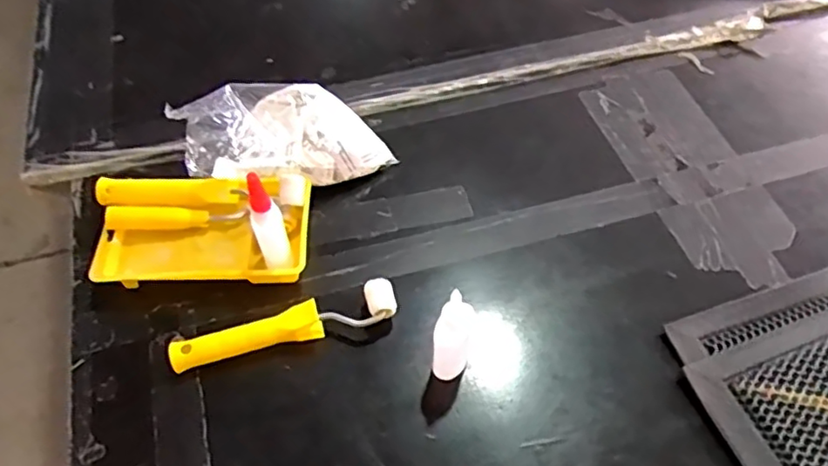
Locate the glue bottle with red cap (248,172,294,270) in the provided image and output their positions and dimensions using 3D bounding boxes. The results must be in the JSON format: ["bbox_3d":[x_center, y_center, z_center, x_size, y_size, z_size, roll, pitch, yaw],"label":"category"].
[{"bbox_3d":[-0.131,-0.009,0.557,0.029,0.123,0.036,-20,57,-12],"label":"glue bottle with red cap"}]

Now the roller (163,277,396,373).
[{"bbox_3d":[-0.113,0.087,0.552,0.198,0.030,0.038,-16,56,-10],"label":"roller"}]

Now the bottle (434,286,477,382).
[{"bbox_3d":[0.034,0.084,0.504,0.032,0.108,0.034,7,55,6],"label":"bottle"}]

